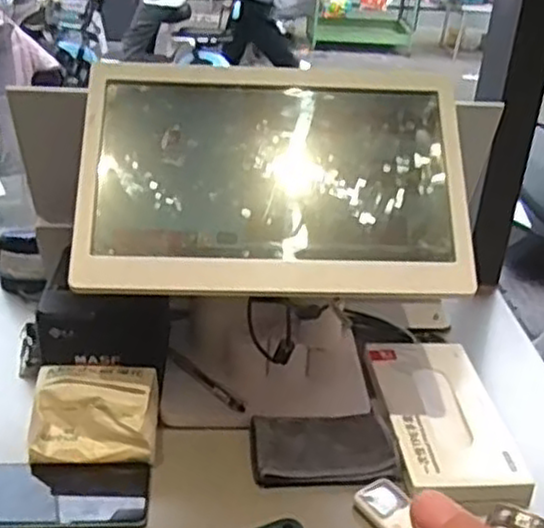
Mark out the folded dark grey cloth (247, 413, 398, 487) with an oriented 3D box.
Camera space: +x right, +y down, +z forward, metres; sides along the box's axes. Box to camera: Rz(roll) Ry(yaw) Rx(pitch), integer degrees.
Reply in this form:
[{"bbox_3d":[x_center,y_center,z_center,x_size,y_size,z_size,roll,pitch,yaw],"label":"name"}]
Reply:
[{"bbox_3d":[0.051,0.183,0.733,0.135,0.016,0.093,1,29,-6],"label":"folded dark grey cloth"}]

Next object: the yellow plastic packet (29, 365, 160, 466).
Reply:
[{"bbox_3d":[-0.174,0.149,0.736,0.118,0.058,0.084,1,29,-4],"label":"yellow plastic packet"}]

